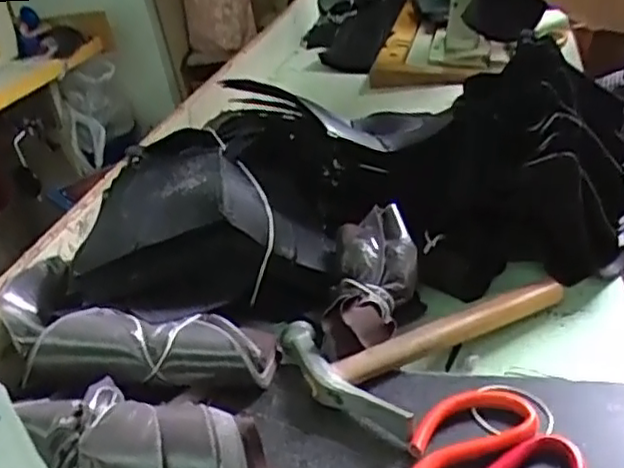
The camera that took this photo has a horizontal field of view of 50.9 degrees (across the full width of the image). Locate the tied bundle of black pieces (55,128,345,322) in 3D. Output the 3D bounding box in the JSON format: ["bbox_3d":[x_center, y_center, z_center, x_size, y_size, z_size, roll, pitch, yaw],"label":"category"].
[{"bbox_3d":[-0.088,0.009,0.566,0.200,0.118,0.171,1,32,16],"label":"tied bundle of black pieces"}]

